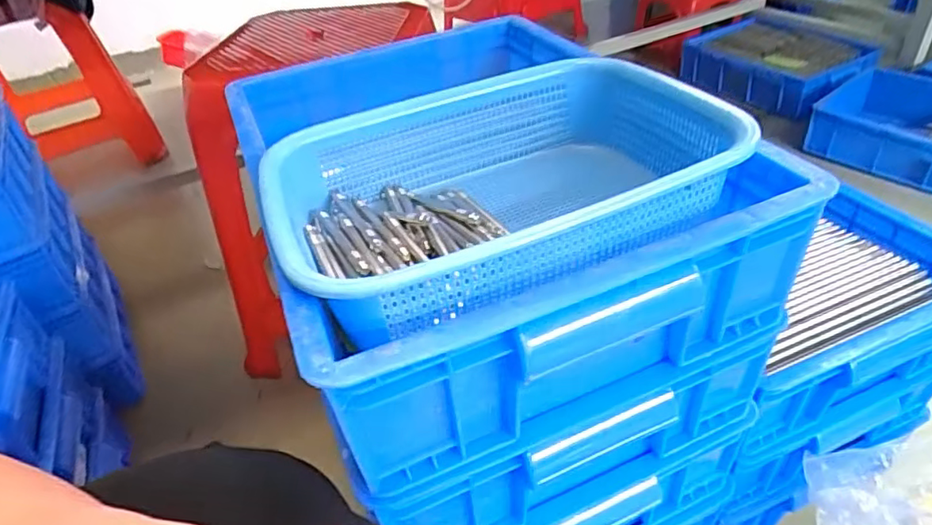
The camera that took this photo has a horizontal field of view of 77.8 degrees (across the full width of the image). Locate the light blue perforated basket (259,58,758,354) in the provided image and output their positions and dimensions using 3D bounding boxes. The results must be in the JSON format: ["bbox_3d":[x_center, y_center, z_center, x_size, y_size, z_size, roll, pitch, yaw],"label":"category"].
[{"bbox_3d":[0.019,-0.050,0.389,0.283,0.078,0.206,-19,40,-14],"label":"light blue perforated basket"}]

